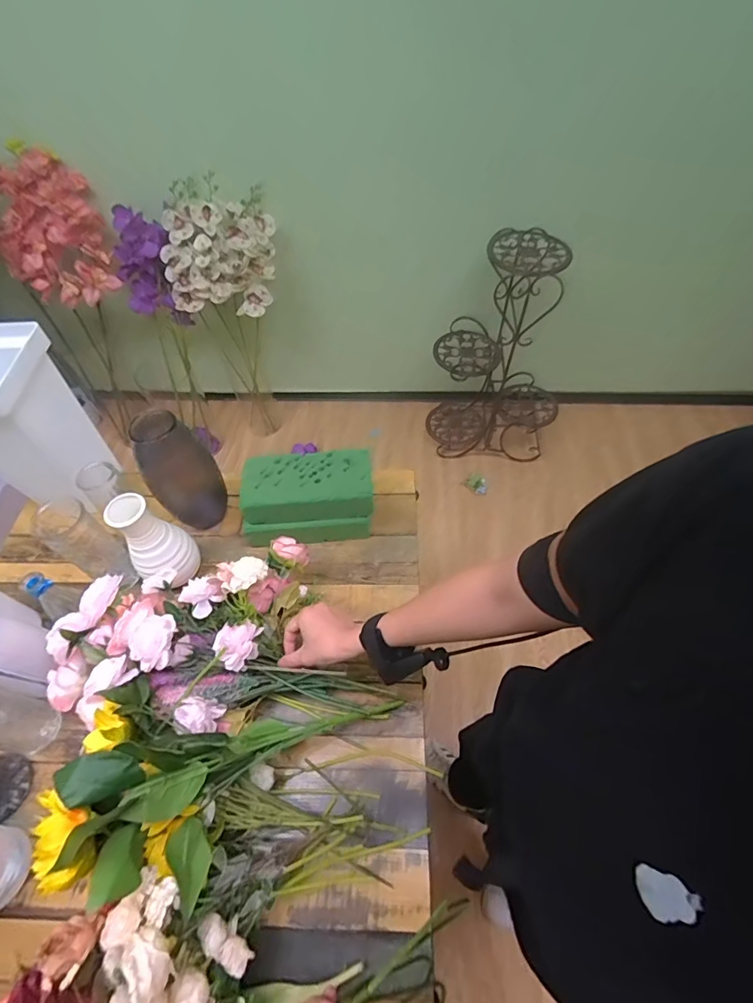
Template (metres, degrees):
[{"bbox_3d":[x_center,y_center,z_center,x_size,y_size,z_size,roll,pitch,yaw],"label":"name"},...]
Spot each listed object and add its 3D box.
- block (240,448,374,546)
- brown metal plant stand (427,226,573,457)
[{"bbox_3d":[-0.123,-0.009,0.835,0.226,0.125,0.114,-5,56,-1],"label":"block"},{"bbox_3d":[0.455,-0.542,1.641,0.457,0.780,0.360,11,57,9],"label":"brown metal plant stand"}]

